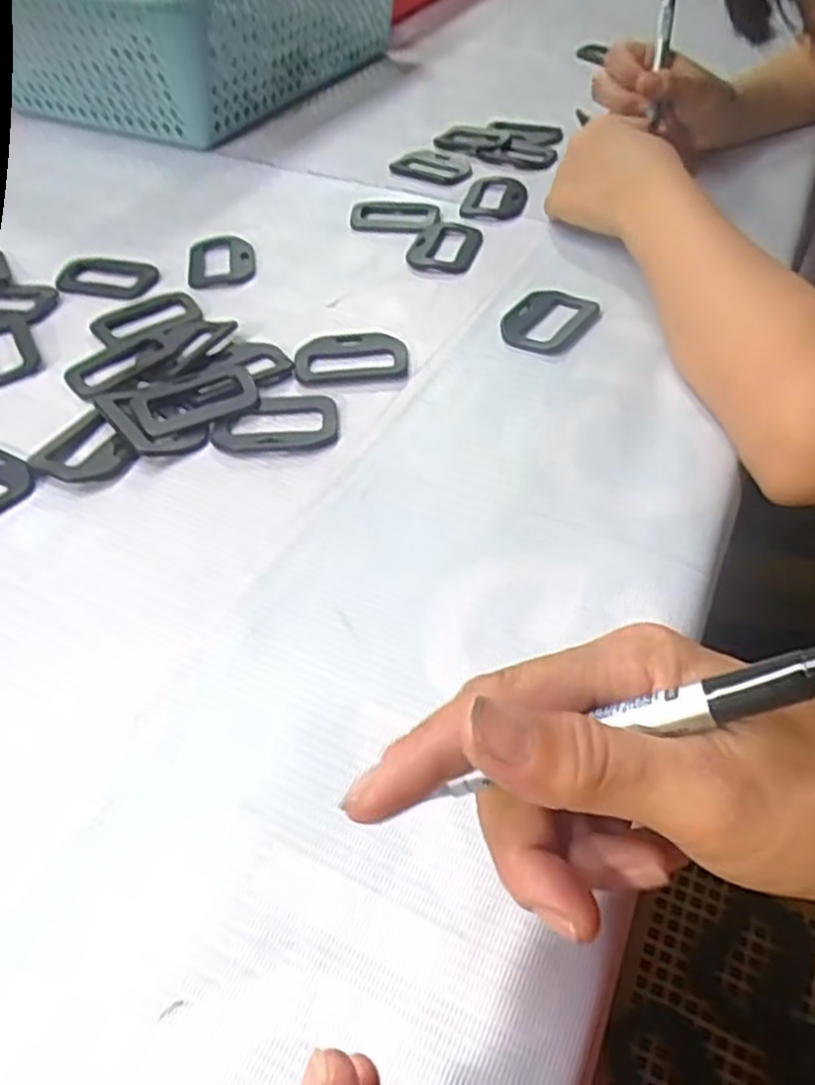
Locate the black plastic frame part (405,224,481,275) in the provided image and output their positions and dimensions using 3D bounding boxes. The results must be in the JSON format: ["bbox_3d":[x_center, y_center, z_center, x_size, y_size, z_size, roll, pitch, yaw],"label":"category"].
[{"bbox_3d":[0.024,-0.196,0.503,0.041,0.008,0.060,10,48,10],"label":"black plastic frame part"}]

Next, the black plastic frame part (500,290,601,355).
[{"bbox_3d":[0.081,-0.127,0.439,0.047,0.006,0.058,18,50,18],"label":"black plastic frame part"}]

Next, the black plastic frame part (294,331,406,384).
[{"bbox_3d":[-0.031,-0.101,0.419,0.060,0.006,0.045,-2,47,-1],"label":"black plastic frame part"}]

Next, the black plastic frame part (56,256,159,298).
[{"bbox_3d":[-0.192,-0.170,0.489,0.056,0.010,0.042,6,47,7],"label":"black plastic frame part"}]

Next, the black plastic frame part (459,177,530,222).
[{"bbox_3d":[0.060,-0.248,0.550,0.046,0.004,0.075,9,48,10],"label":"black plastic frame part"}]

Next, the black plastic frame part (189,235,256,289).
[{"bbox_3d":[-0.121,-0.185,0.499,0.042,0.006,0.060,-8,47,-6],"label":"black plastic frame part"}]

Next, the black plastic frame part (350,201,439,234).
[{"bbox_3d":[-0.009,-0.230,0.539,0.062,0.006,0.041,-2,47,0],"label":"black plastic frame part"}]

